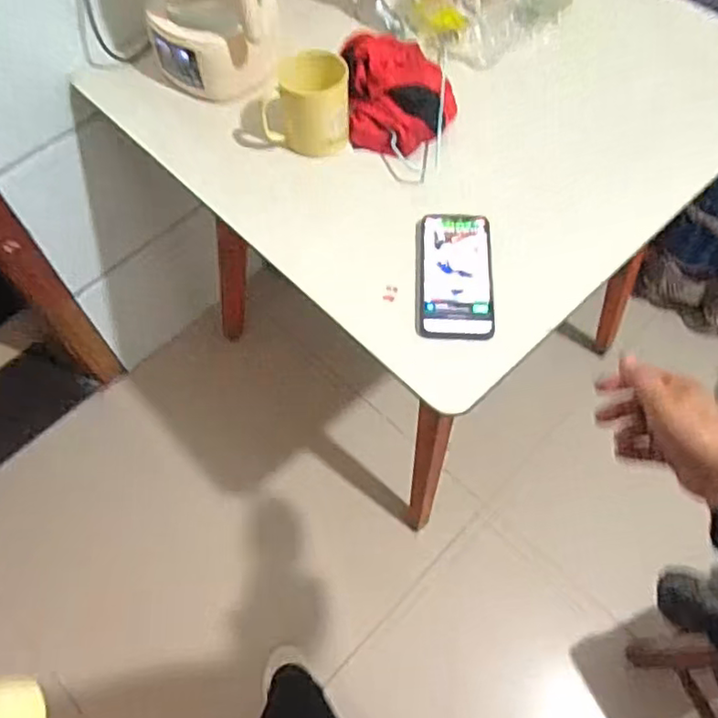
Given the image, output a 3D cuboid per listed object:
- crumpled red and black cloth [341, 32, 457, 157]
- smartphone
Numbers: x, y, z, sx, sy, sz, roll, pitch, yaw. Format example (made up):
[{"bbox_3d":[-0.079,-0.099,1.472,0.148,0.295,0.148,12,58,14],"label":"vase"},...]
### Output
[{"bbox_3d":[0.056,-0.358,0.855,0.146,0.079,0.161,5,62,3],"label":"crumpled red and black cloth"},{"bbox_3d":[0.111,-0.100,0.746,0.087,0.013,0.168,3,62,2],"label":"smartphone"}]

